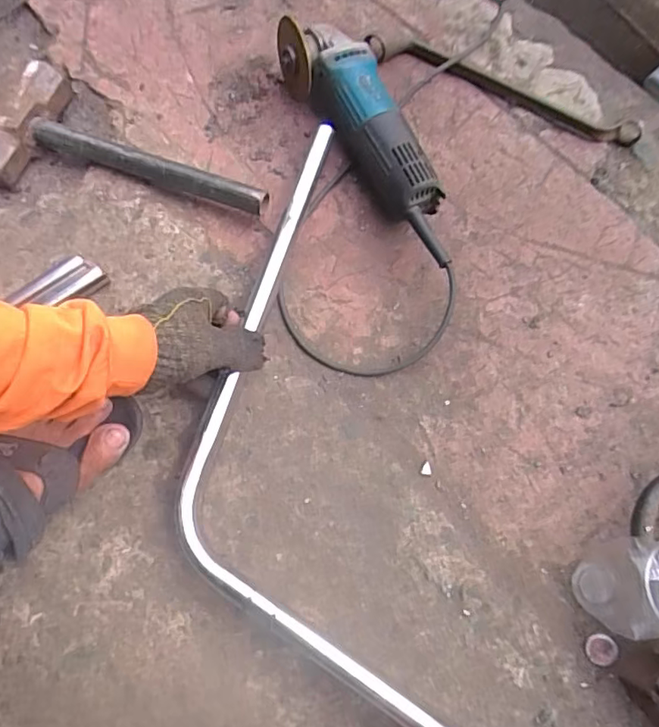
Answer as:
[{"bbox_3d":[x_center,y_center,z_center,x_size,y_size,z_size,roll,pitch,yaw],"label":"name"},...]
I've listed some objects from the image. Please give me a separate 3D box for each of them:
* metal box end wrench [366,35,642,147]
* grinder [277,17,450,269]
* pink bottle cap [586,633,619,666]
[{"bbox_3d":[0.194,-0.306,0.604,0.314,0.036,0.032,20,74,5],"label":"metal box end wrench"},{"bbox_3d":[0.048,-0.242,0.579,0.073,0.078,0.316,-31,77,-9],"label":"grinder"},{"bbox_3d":[0.231,0.243,0.463,0.025,0.006,0.024,0,74,-1],"label":"pink bottle cap"}]

